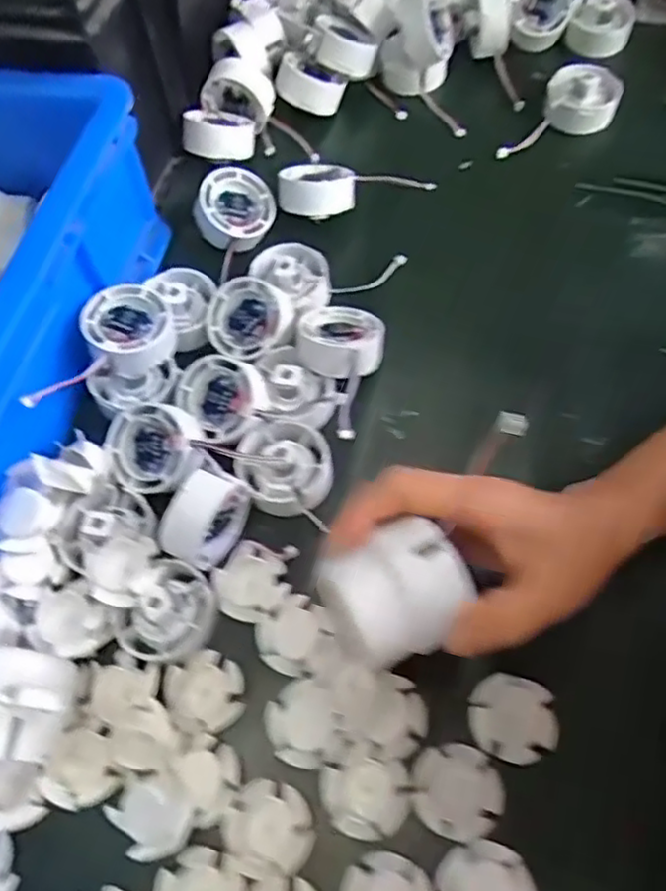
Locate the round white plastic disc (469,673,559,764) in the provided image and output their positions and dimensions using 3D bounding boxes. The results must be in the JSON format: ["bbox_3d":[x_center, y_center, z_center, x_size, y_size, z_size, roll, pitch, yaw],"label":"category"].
[{"bbox_3d":[0.092,0.136,0.334,0.043,0.005,0.038,12,63,8],"label":"round white plastic disc"}]

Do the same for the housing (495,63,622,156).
[{"bbox_3d":[0.186,-0.265,0.538,0.055,0.037,0.109,35,69,18],"label":"housing"}]

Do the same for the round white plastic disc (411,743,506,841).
[{"bbox_3d":[0.061,0.168,0.323,0.042,0.004,0.040,-6,62,-1],"label":"round white plastic disc"}]

